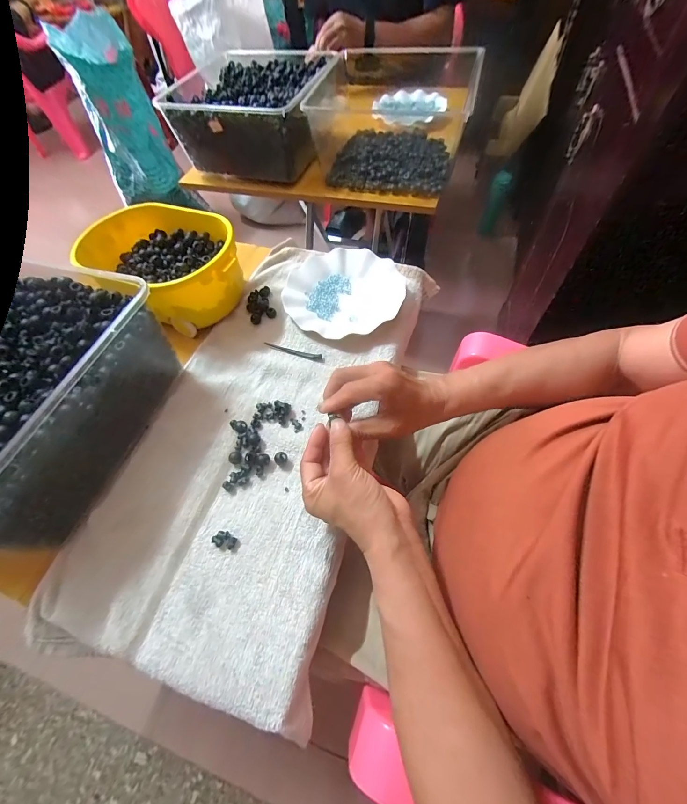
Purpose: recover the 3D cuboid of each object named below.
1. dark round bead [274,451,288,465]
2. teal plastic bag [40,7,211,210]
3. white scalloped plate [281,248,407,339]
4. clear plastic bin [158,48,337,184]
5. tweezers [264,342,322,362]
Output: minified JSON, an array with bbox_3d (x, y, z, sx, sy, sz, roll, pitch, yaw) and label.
[{"bbox_3d":[-0.075,0.066,0.391,0.016,0.012,0.012,-32,63,-14],"label":"dark round bead"},{"bbox_3d":[-0.807,-1.009,1.242,0.266,0.512,0.299,-39,64,-16],"label":"teal plastic bag"},{"bbox_3d":[0.001,-0.179,0.520,0.179,0.026,0.170,-2,60,3],"label":"white scalloped plate"},{"bbox_3d":[-0.183,-0.643,0.738,0.311,0.134,0.317,10,61,11],"label":"clear plastic bin"},{"bbox_3d":[-0.073,-0.072,0.476,0.088,0.008,0.010,14,63,12],"label":"tweezers"}]

